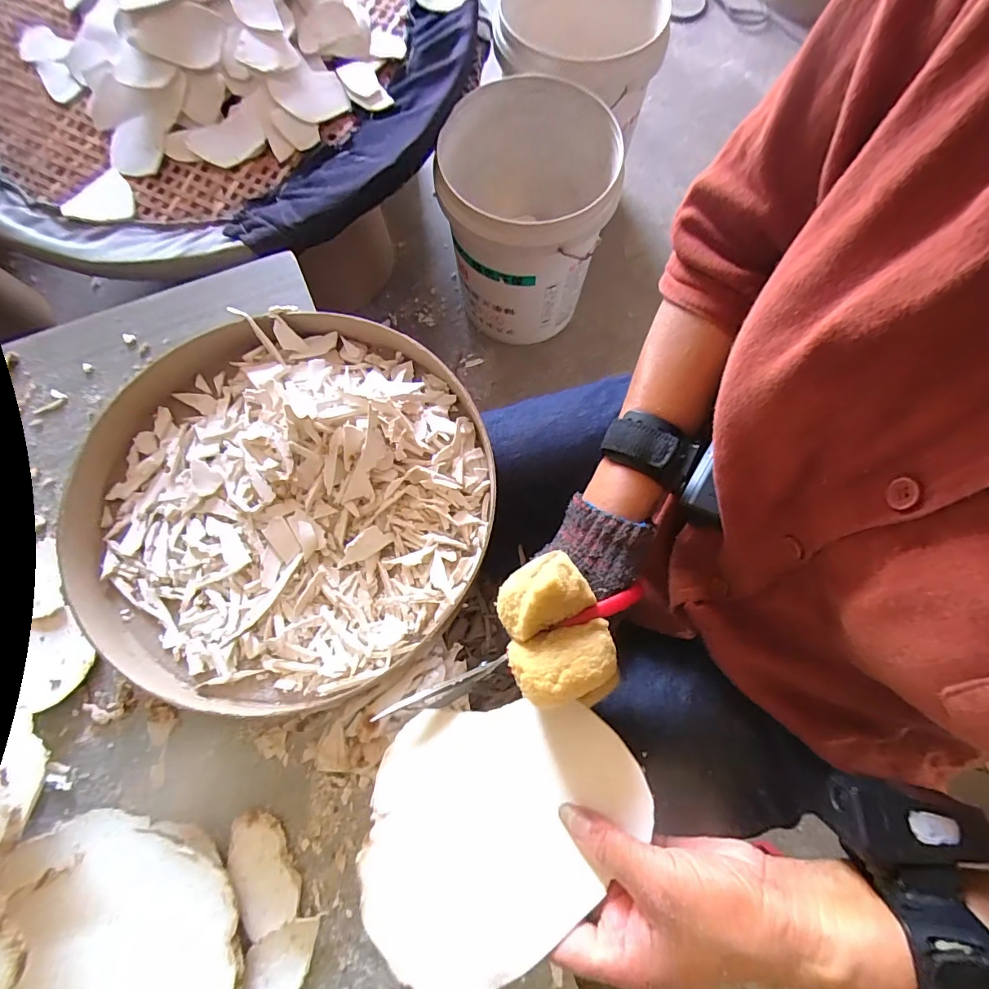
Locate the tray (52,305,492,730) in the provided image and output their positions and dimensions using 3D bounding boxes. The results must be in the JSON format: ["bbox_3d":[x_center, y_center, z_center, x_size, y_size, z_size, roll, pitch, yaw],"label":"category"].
[{"bbox_3d":[-0.162,-0.002,0.353,0.303,0.050,0.299,0,76,0],"label":"tray"}]

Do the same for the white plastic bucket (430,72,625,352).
[{"bbox_3d":[0.054,-0.492,0.866,0.277,0.351,0.270,0,76,0],"label":"white plastic bucket"}]

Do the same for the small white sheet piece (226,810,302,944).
[{"bbox_3d":[-0.157,0.252,0.313,0.039,0.011,0.069,-26,78,-6],"label":"small white sheet piece"}]

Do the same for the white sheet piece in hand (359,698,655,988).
[{"bbox_3d":[0.001,0.181,0.267,0.156,0.033,0.122,-32,78,-7],"label":"white sheet piece in hand"}]

